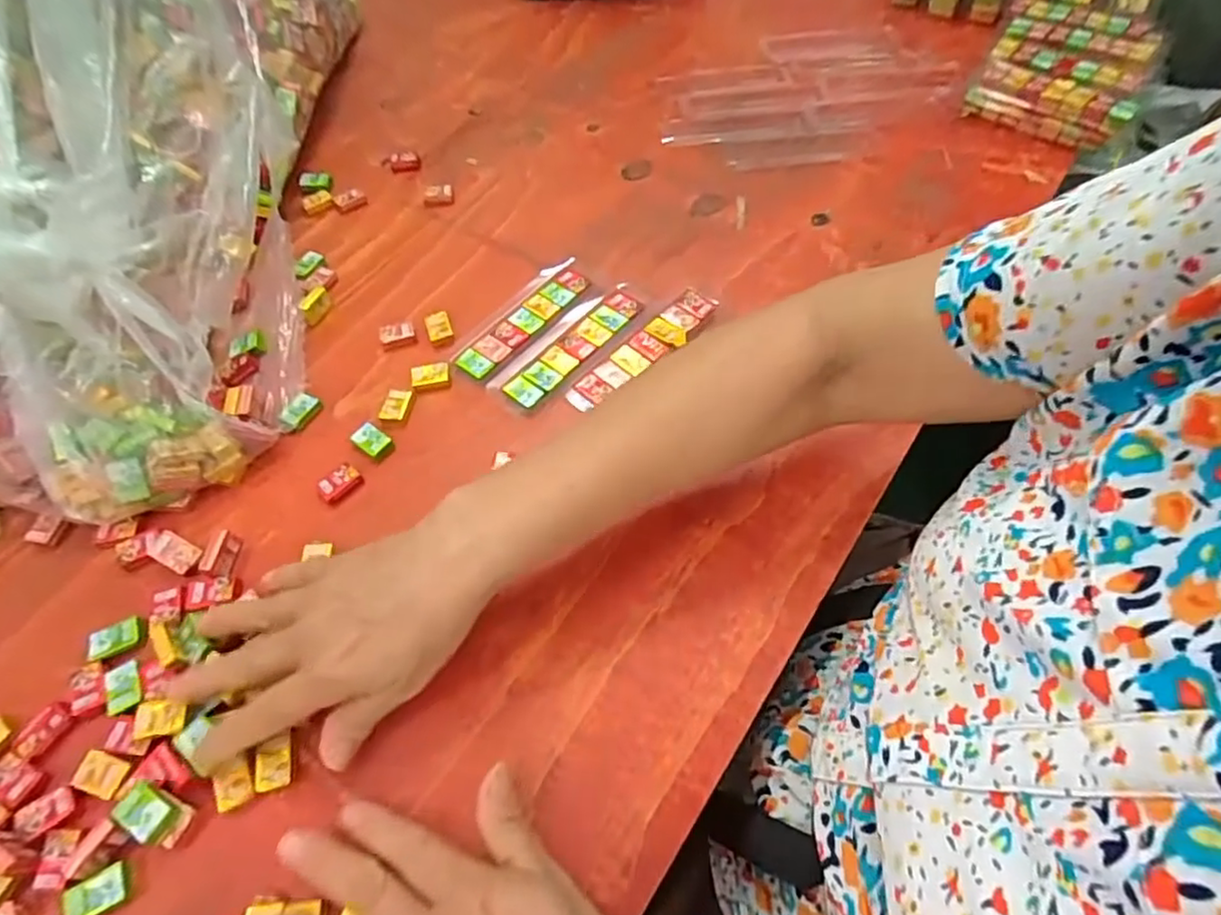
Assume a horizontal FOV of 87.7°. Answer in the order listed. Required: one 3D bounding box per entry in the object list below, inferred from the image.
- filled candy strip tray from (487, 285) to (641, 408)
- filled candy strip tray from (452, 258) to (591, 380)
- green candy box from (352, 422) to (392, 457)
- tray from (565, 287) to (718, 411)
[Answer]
[{"bbox_3d":[-0.030,-0.083,0.451,0.042,0.005,0.124,36,66,22],"label":"filled candy strip tray"},{"bbox_3d":[-0.064,-0.103,0.464,0.034,0.009,0.119,33,65,21],"label":"filled candy strip tray"},{"bbox_3d":[-0.156,-0.012,0.415,0.023,0.007,0.017,32,65,20],"label":"green candy box"},{"bbox_3d":[0.024,-0.076,0.442,0.033,0.006,0.129,36,66,22],"label":"tray"}]

